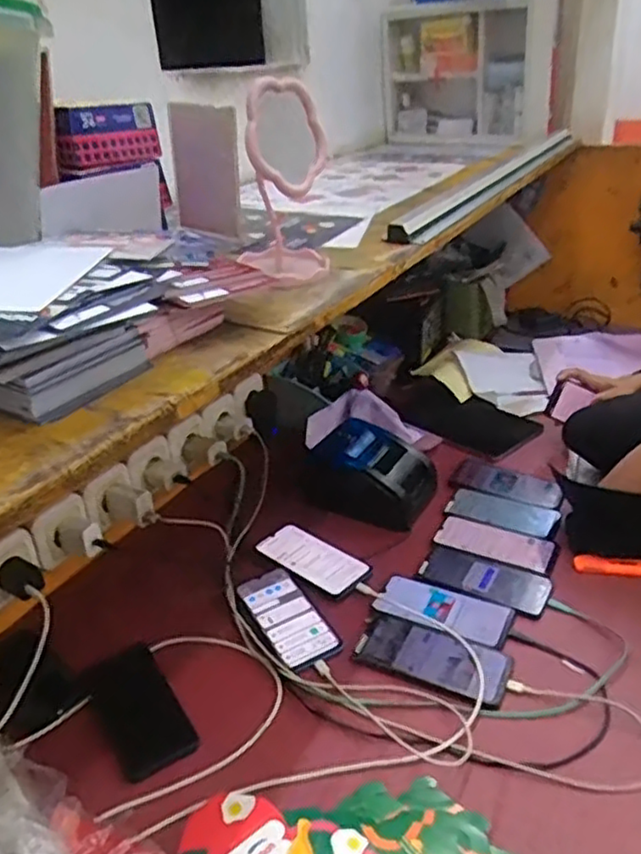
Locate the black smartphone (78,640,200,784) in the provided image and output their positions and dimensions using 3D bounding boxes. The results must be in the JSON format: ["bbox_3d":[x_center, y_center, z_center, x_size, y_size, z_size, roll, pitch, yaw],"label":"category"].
[{"bbox_3d":[-0.197,0.304,0.738,0.077,0.011,0.156,-22,40,-27],"label":"black smartphone"}]

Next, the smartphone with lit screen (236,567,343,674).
[{"bbox_3d":[-0.043,0.237,0.854,0.073,0.012,0.174,-23,30,-23],"label":"smartphone with lit screen"}]

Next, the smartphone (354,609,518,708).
[{"bbox_3d":[0.128,0.264,0.782,0.168,0.010,0.082,10,31,24],"label":"smartphone"}]

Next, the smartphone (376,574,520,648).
[{"bbox_3d":[0.154,0.226,0.850,0.162,0.009,0.080,11,31,25],"label":"smartphone"}]

